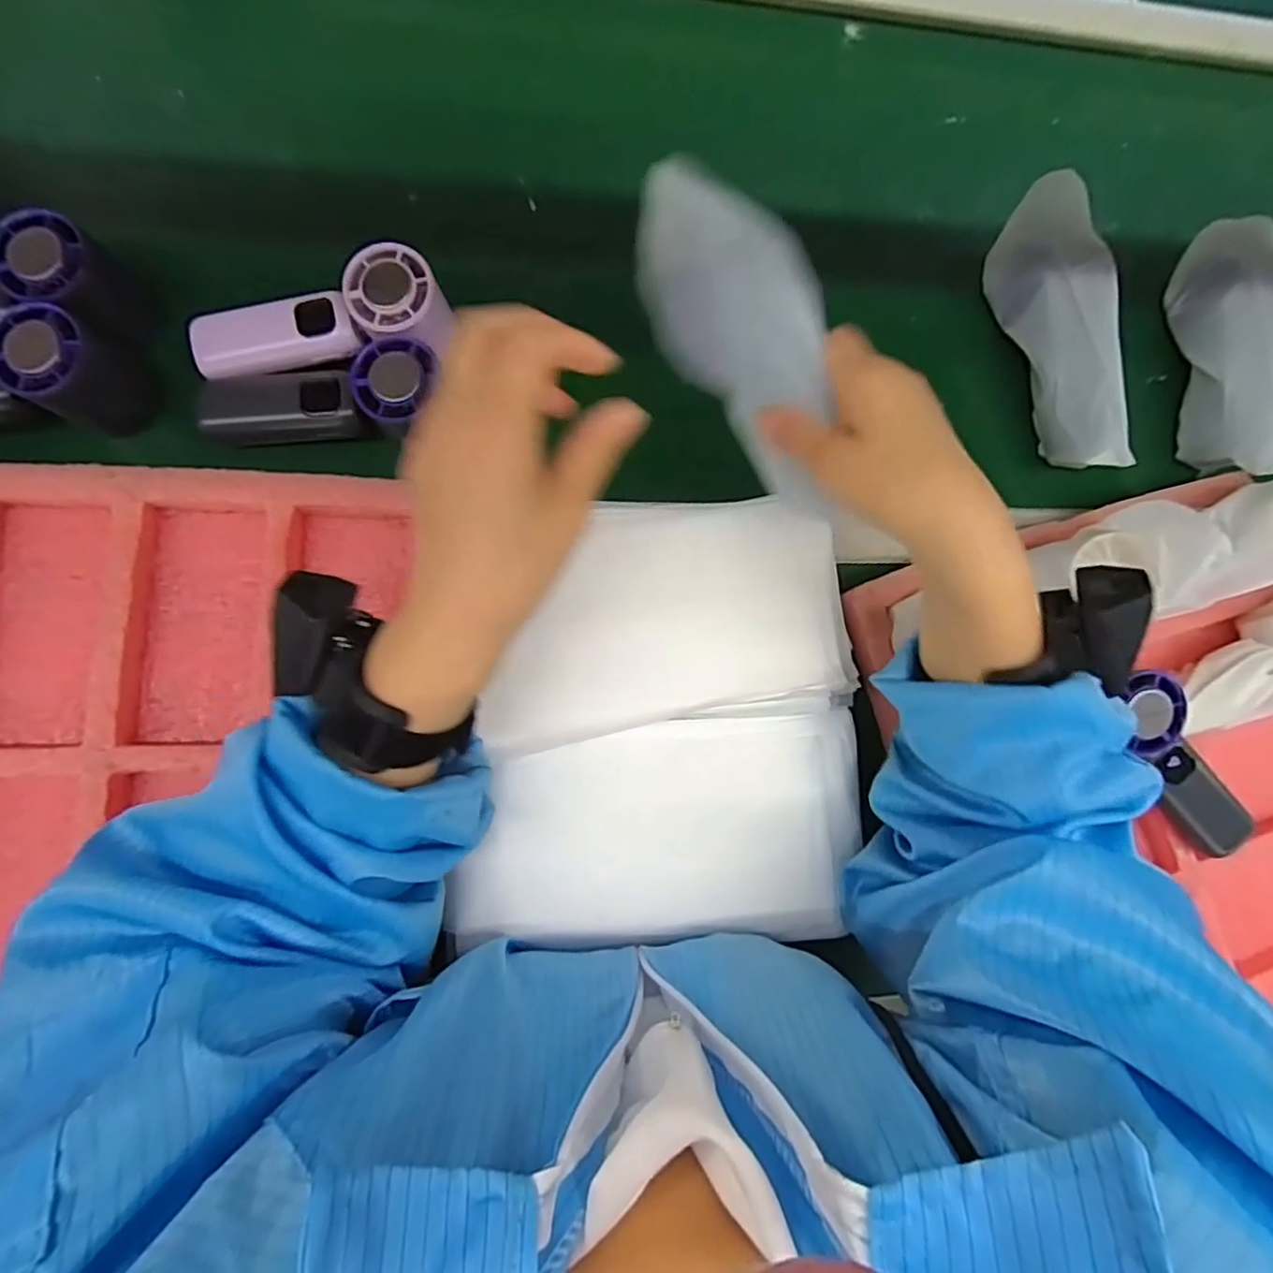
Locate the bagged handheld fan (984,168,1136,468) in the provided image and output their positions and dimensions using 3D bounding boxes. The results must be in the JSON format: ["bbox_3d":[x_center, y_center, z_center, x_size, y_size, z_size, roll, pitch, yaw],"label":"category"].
[{"bbox_3d":[0.305,-0.219,0.459,0.061,0.058,0.210,-8,86,-9],"label":"bagged handheld fan"}]

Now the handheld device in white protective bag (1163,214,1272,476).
[{"bbox_3d":[0.448,-0.216,0.475,0.053,0.053,0.177,8,84,-7],"label":"handheld device in white protective bag"}]

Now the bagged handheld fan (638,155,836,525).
[{"bbox_3d":[0.062,-0.144,0.322,0.061,0.054,0.176,-33,109,-10],"label":"bagged handheld fan"}]

